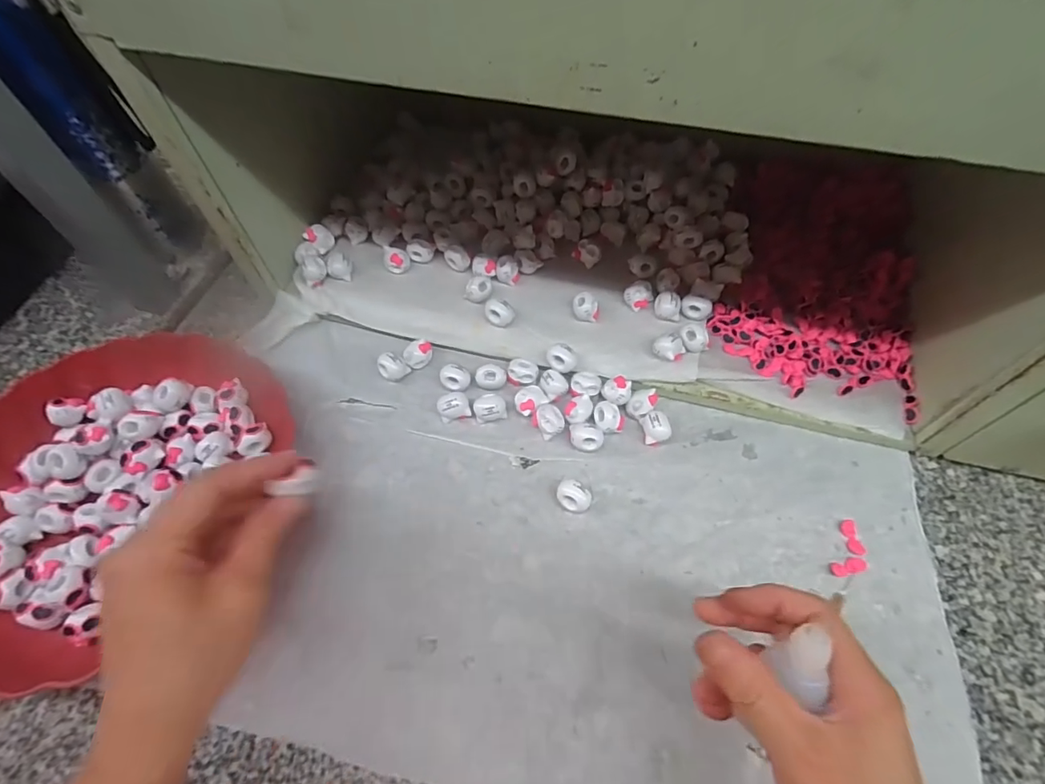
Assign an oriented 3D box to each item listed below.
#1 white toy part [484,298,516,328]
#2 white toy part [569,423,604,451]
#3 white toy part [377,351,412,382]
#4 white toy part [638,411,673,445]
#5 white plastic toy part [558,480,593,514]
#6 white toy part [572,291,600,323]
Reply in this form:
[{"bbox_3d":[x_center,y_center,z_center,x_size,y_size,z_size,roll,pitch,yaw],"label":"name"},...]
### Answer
[{"bbox_3d":[-0.020,-0.068,0.436,0.024,0.020,0.018,-7,58,-4],"label":"white toy part"},{"bbox_3d":[0.050,0.036,0.390,0.026,0.018,0.019,-5,58,-3],"label":"white toy part"},{"bbox_3d":[-0.112,-0.021,0.430,0.022,0.023,0.021,0,58,0],"label":"white toy part"},{"bbox_3d":[0.105,0.028,0.393,0.019,0.016,0.024,-9,59,-5],"label":"white toy part"},{"bbox_3d":[0.038,0.077,0.365,0.024,0.020,0.022,0,58,0],"label":"white plastic toy part"},{"bbox_3d":[0.056,-0.072,0.437,0.024,0.021,0.020,6,58,4],"label":"white toy part"}]

